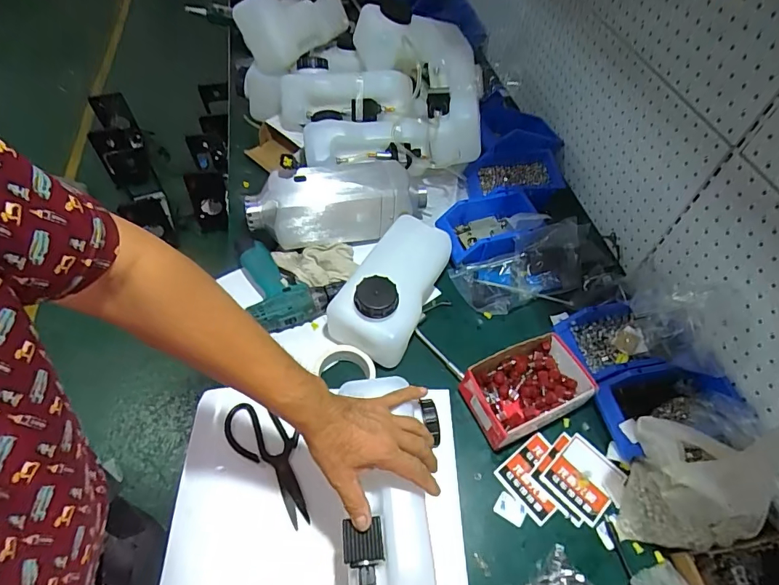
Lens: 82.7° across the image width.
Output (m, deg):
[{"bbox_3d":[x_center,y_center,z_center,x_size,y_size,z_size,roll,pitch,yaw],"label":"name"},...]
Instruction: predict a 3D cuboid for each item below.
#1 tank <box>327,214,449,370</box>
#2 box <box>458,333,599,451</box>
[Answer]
[{"bbox_3d":[0.009,-0.022,0.755,0.133,0.124,0.259,22,57,12],"label":"tank"},{"bbox_3d":[0.214,0.149,0.691,0.181,0.065,0.113,-19,58,-16],"label":"box"}]

